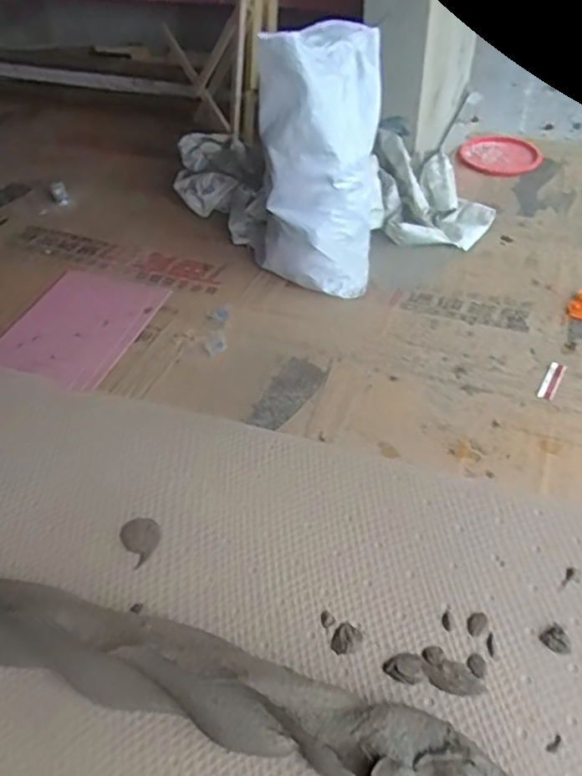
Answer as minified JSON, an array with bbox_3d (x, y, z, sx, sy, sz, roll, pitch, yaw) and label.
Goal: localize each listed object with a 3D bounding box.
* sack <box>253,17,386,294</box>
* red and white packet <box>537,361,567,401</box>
[{"bbox_3d":[0.090,-0.666,1.760,0.328,0.625,0.407,7,46,12],"label":"sack"},{"bbox_3d":[0.673,-0.018,1.546,0.041,0.011,0.152,22,51,24],"label":"red and white packet"}]

